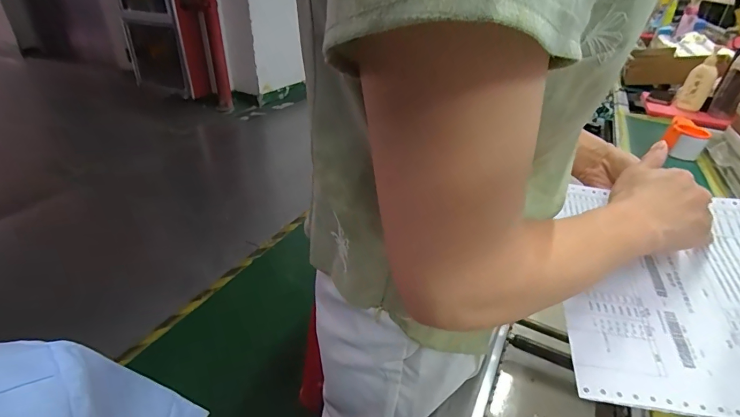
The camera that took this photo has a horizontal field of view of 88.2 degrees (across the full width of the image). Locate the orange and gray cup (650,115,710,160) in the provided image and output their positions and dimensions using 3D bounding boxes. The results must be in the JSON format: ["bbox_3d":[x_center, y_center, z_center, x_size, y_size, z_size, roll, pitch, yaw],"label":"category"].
[{"bbox_3d":[0.806,-0.178,0.972,0.092,0.074,0.094,-20,37,-27],"label":"orange and gray cup"}]

